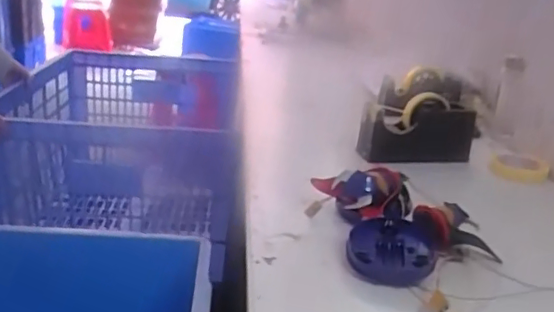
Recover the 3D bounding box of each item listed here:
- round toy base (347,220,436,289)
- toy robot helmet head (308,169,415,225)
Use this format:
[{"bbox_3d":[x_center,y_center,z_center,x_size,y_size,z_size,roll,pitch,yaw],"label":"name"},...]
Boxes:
[{"bbox_3d":[0.137,0.115,0.706,0.102,0.032,0.118,-1,21,-15],"label":"round toy base"},{"bbox_3d":[0.116,0.058,0.785,0.131,0.074,0.063,9,21,10],"label":"toy robot helmet head"}]

